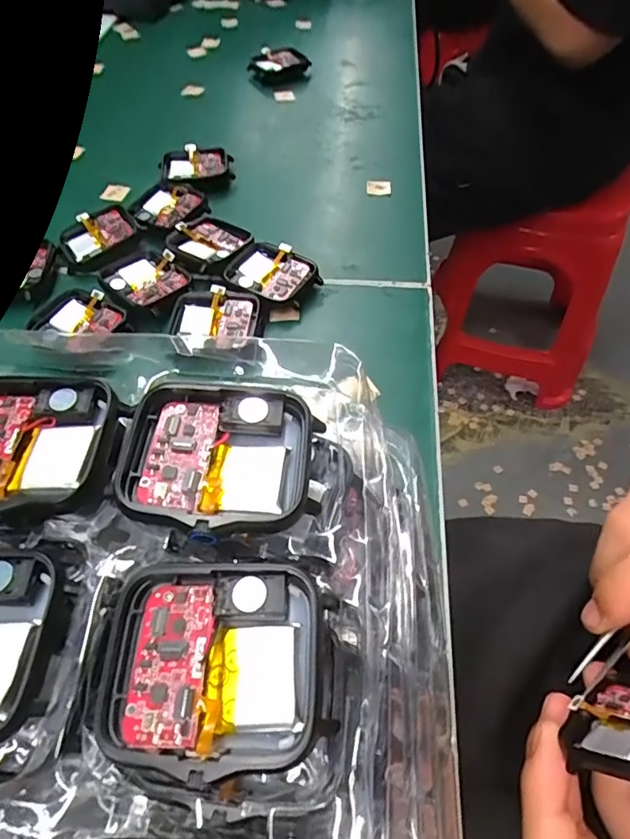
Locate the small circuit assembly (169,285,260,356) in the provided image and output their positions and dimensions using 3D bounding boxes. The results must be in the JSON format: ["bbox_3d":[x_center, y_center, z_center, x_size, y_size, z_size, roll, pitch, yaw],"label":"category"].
[{"bbox_3d":[-0.050,-0.048,0.251,0.042,0.010,0.035,10,56,10],"label":"small circuit assembly"}]

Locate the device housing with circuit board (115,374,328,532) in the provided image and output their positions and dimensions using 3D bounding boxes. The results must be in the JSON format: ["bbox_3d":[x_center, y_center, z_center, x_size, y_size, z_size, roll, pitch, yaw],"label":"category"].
[{"bbox_3d":[-0.023,0.008,0.125,0.045,0.007,0.040,2,55,4],"label":"device housing with circuit board"}]

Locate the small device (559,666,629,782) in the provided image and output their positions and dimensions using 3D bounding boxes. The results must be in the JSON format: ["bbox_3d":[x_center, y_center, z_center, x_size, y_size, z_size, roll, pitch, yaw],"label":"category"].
[{"bbox_3d":[0.107,0.102,0.175,0.048,0.035,0.006,-22,89,-42],"label":"small device"}]

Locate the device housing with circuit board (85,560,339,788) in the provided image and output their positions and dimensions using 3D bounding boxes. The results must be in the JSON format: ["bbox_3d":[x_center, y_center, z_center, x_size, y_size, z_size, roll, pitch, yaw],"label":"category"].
[{"bbox_3d":[-0.021,0.049,0.104,0.045,0.007,0.038,3,55,5],"label":"device housing with circuit board"}]

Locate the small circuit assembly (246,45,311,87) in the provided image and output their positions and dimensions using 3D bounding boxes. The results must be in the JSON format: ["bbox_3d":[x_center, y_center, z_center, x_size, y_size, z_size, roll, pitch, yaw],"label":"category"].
[{"bbox_3d":[-0.031,-0.286,0.417,0.036,0.015,0.048,33,62,23],"label":"small circuit assembly"}]

